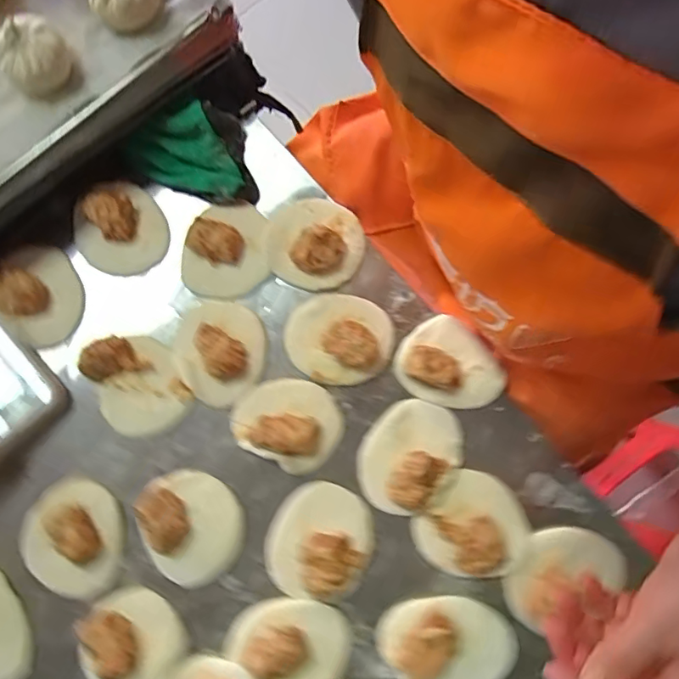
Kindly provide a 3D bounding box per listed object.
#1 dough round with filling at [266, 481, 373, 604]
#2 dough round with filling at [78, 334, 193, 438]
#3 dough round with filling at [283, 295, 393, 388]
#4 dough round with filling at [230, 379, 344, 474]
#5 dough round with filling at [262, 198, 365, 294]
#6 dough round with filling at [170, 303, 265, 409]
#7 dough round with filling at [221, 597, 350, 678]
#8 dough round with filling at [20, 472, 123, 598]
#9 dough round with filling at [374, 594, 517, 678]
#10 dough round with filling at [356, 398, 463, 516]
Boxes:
[{"bbox_3d":[-0.018,0.174,0.453,0.085,0.024,0.094,24,82,4],"label":"dough round with filling"},{"bbox_3d":[-0.184,0.040,0.472,0.070,0.029,0.091,-31,82,-4],"label":"dough round with filling"},{"bbox_3d":[-0.002,-0.004,0.481,0.096,0.029,0.084,24,82,4],"label":"dough round with filling"},{"bbox_3d":[-0.047,0.072,0.470,0.095,0.026,0.075,26,82,5],"label":"dough round with filling"},{"bbox_3d":[-0.024,-0.095,0.498,0.090,0.036,0.086,0,81,0],"label":"dough round with filling"},{"bbox_3d":[-0.111,0.008,0.482,0.083,0.024,0.090,0,81,0],"label":"dough round with filling"},{"bbox_3d":[-0.040,0.256,0.439,0.087,0.013,0.088,-44,82,-7],"label":"dough round with filling"},{"bbox_3d":[-0.233,0.172,0.458,0.076,0.024,0.099,-12,81,-2],"label":"dough round with filling"},{"bbox_3d":[0.091,0.261,0.441,0.109,0.021,0.085,-11,81,-1],"label":"dough round with filling"},{"bbox_3d":[0.061,0.100,0.461,0.076,0.023,0.100,40,83,6],"label":"dough round with filling"}]

